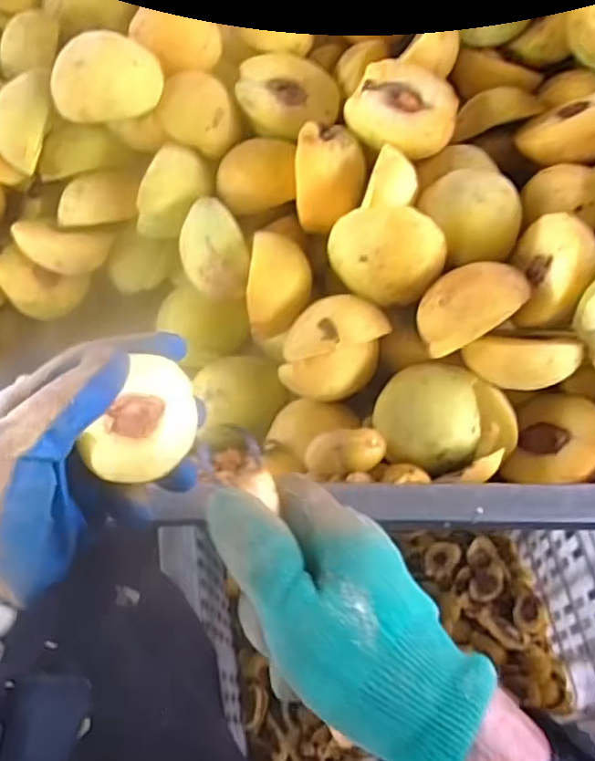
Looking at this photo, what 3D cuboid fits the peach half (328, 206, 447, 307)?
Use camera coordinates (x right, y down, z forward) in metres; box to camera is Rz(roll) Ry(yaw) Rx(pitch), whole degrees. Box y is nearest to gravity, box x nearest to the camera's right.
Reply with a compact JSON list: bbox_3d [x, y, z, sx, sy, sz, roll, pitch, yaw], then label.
[{"bbox_3d":[0.051,-0.073,0.383,0.062,0.057,0.032,-18,20,11],"label":"peach half"}]

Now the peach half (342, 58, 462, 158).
[{"bbox_3d":[0.069,-0.174,0.425,0.064,0.029,0.074,25,66,16],"label":"peach half"}]

